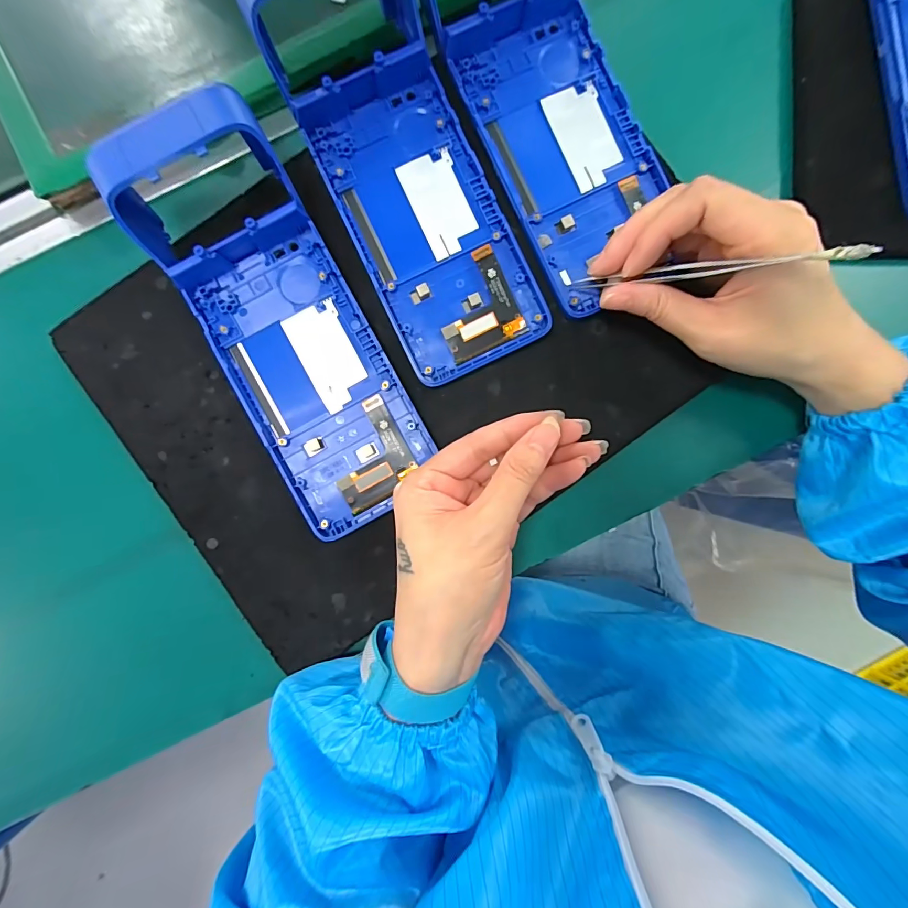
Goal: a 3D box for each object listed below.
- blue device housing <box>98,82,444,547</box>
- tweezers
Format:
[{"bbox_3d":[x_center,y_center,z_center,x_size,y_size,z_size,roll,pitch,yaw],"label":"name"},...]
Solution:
[{"bbox_3d":[-0.088,-0.061,0.213,0.079,0.048,0.207,-29,90,1],"label":"blue device housing"},{"bbox_3d":[0.105,-0.082,0.188,0.008,0.122,0.005,20,90,-38],"label":"tweezers"}]

